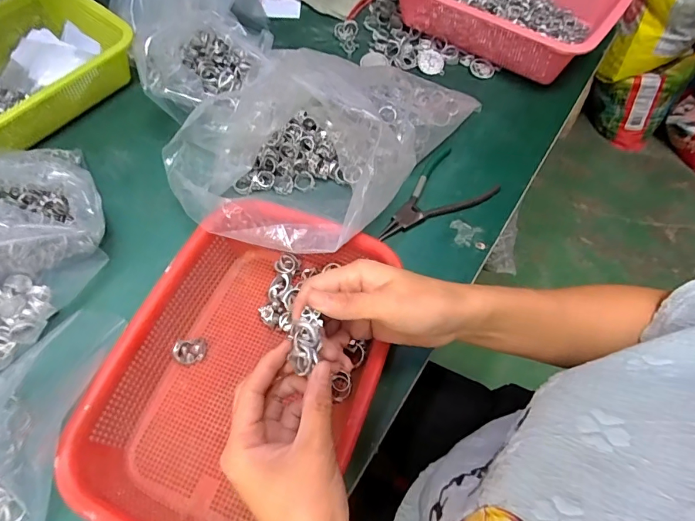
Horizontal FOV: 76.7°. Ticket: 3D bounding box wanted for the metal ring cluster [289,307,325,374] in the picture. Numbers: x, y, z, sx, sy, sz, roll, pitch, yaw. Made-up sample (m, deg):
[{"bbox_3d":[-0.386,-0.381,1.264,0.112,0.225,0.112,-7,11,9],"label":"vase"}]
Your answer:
[{"bbox_3d":[-0.027,0.051,0.279,0.020,0.019,0.036,3,61,0],"label":"metal ring cluster"}]

